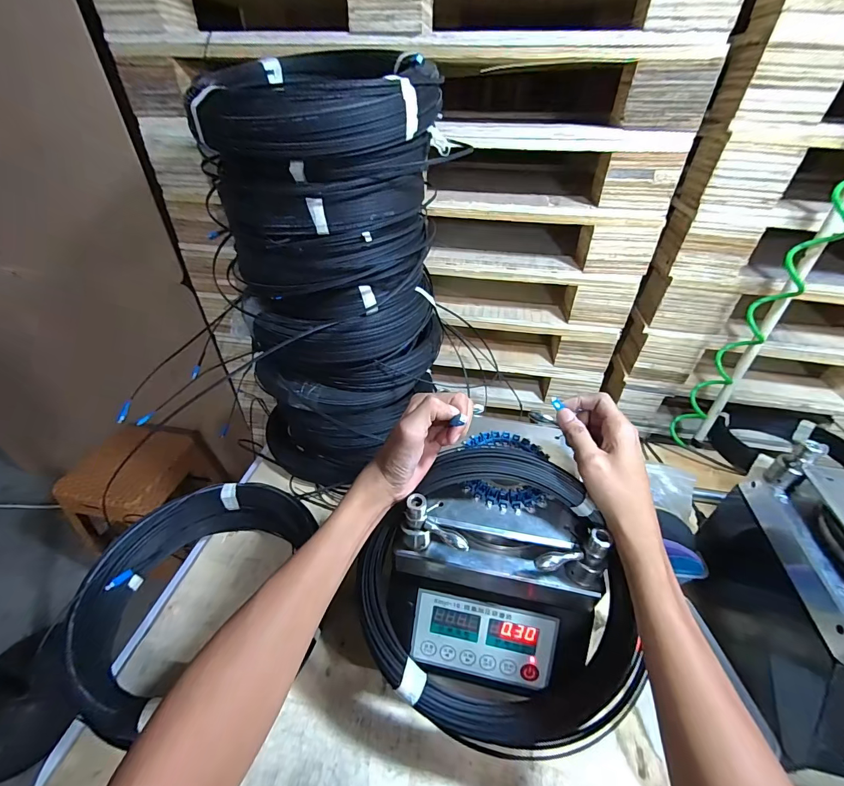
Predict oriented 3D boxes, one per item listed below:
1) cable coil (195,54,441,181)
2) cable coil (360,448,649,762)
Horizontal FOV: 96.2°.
[{"bbox_3d":[-0.145,-0.390,0.529,0.305,0.117,0.307,-13,42,-16],"label":"cable coil"},{"bbox_3d":[0.069,0.217,0.385,0.249,0.309,0.055,-18,-3,7],"label":"cable coil"}]

